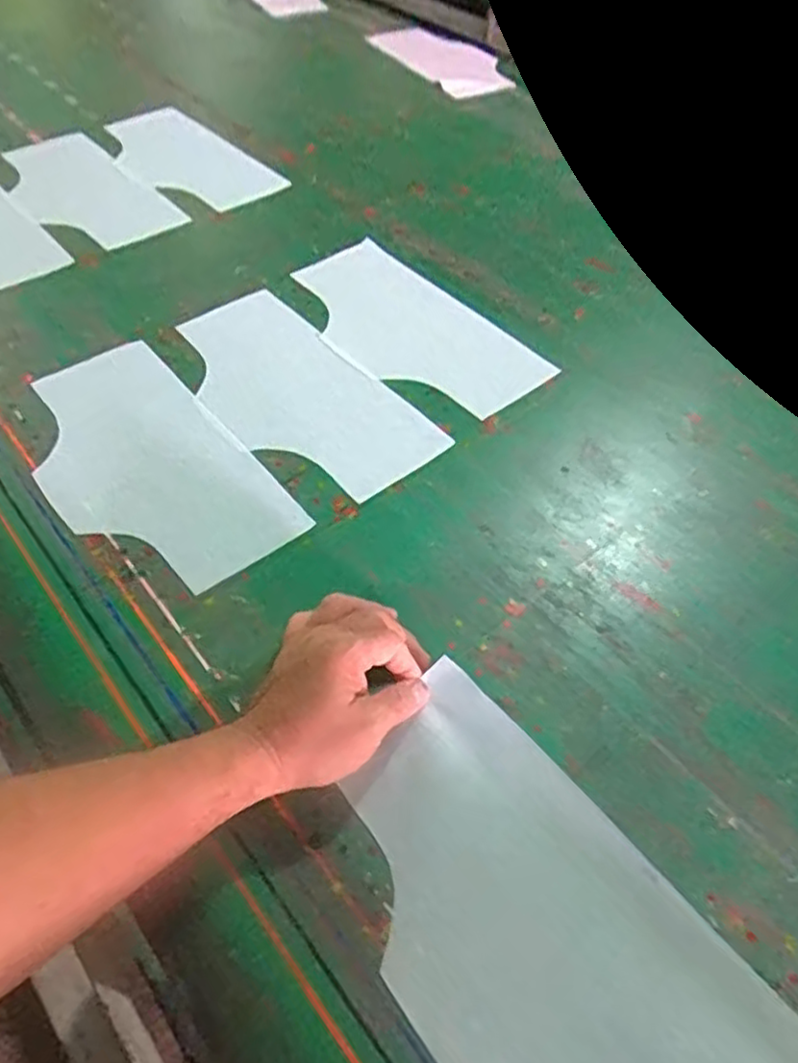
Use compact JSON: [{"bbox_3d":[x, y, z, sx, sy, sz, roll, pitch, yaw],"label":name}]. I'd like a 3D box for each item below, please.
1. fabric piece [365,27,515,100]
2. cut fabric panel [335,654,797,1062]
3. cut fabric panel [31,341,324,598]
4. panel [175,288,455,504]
[{"bbox_3d":[0.077,-0.915,1.349,0.164,0.012,0.376,-24,56,-21],"label":"fabric piece"},{"bbox_3d":[0.086,0.242,0.409,0.159,0.035,0.306,-34,60,-27],"label":"cut fabric panel"},{"bbox_3d":[-0.244,-0.068,0.662,0.165,0.011,0.328,-34,61,-22],"label":"cut fabric panel"},{"bbox_3d":[-0.117,-0.150,0.728,0.155,0.011,0.340,-32,57,-23],"label":"panel"}]

